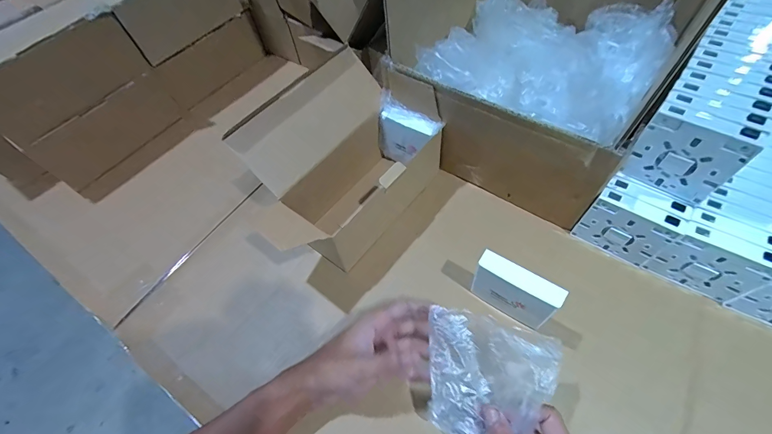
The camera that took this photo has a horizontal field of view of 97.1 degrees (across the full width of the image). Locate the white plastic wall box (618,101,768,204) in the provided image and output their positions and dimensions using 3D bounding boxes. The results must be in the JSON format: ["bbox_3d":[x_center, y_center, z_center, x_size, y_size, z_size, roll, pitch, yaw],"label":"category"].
[{"bbox_3d":[0.304,-0.063,0.351,0.084,0.089,0.023,31,64,23],"label":"white plastic wall box"}]

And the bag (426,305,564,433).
[{"bbox_3d":[0.094,0.152,0.315,0.109,0.022,0.112,7,85,20],"label":"bag"}]

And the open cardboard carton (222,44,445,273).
[{"bbox_3d":[-0.050,-0.077,0.451,0.153,0.156,0.231,34,66,23],"label":"open cardboard carton"}]

